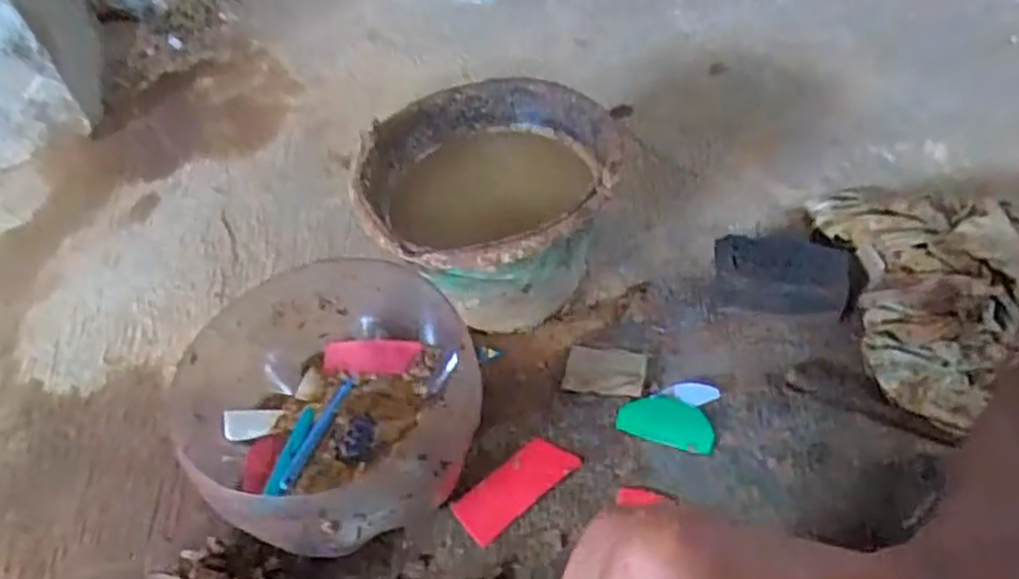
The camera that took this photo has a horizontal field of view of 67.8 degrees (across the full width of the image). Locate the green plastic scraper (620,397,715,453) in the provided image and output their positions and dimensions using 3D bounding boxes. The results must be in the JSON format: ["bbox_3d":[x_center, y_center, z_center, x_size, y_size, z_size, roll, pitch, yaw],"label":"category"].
[{"bbox_3d":[0.145,0.119,0.692,0.086,0.009,0.043,14,50,20],"label":"green plastic scraper"}]

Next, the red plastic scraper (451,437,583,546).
[{"bbox_3d":[0.007,0.171,0.661,0.110,0.006,0.043,-35,64,-18],"label":"red plastic scraper"}]

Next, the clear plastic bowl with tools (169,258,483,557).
[{"bbox_3d":[-0.150,0.107,0.672,0.239,0.140,0.253,-4,46,4],"label":"clear plastic bowl with tools"}]

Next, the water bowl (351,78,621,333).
[{"bbox_3d":[-0.018,-0.073,0.775,0.236,0.168,0.262,0,48,8],"label":"water bowl"}]

